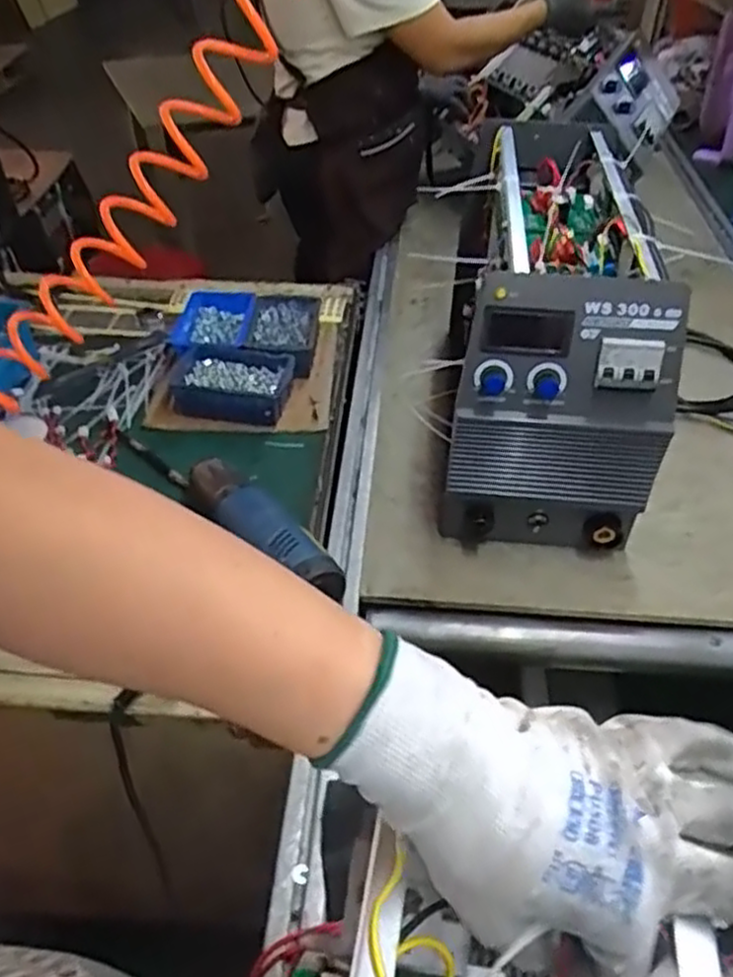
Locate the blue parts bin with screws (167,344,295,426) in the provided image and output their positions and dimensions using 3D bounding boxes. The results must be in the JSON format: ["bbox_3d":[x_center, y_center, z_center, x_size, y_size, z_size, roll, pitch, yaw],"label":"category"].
[{"bbox_3d":[-0.178,-0.131,0.947,0.157,0.054,0.102,8,43,8],"label":"blue parts bin with screws"}]

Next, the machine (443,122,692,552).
[{"bbox_3d":[0.223,-0.190,0.862,0.195,0.295,0.476,7,43,9],"label":"machine"}]

